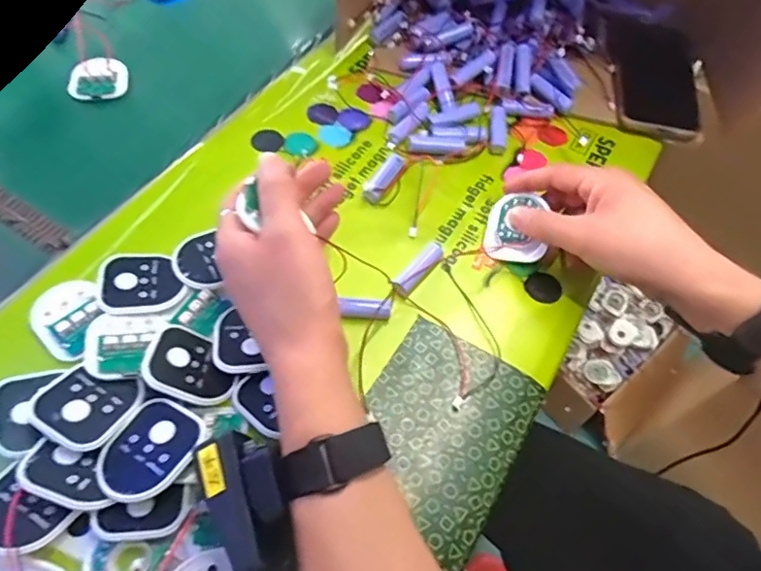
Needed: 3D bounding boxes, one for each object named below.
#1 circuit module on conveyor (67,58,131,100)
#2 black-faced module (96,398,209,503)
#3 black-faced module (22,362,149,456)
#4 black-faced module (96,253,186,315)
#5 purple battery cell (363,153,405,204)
[{"bbox_3d":[-0.264,-0.193,0.506,0.053,0.014,0.049,-19,60,-17],"label":"circuit module on conveyor"},{"bbox_3d":[-0.131,0.094,0.309,0.046,0.013,0.056,28,59,13],"label":"black-faced module"},{"bbox_3d":[-0.172,0.068,0.316,0.050,0.007,0.051,30,47,7],"label":"black-faced module"},{"bbox_3d":[-0.164,-0.003,0.368,0.052,0.009,0.047,-10,58,-12],"label":"black-faced module"},{"bbox_3d":[0.003,-0.090,0.445,0.013,0.012,0.054,27,59,13],"label":"purple battery cell"}]

